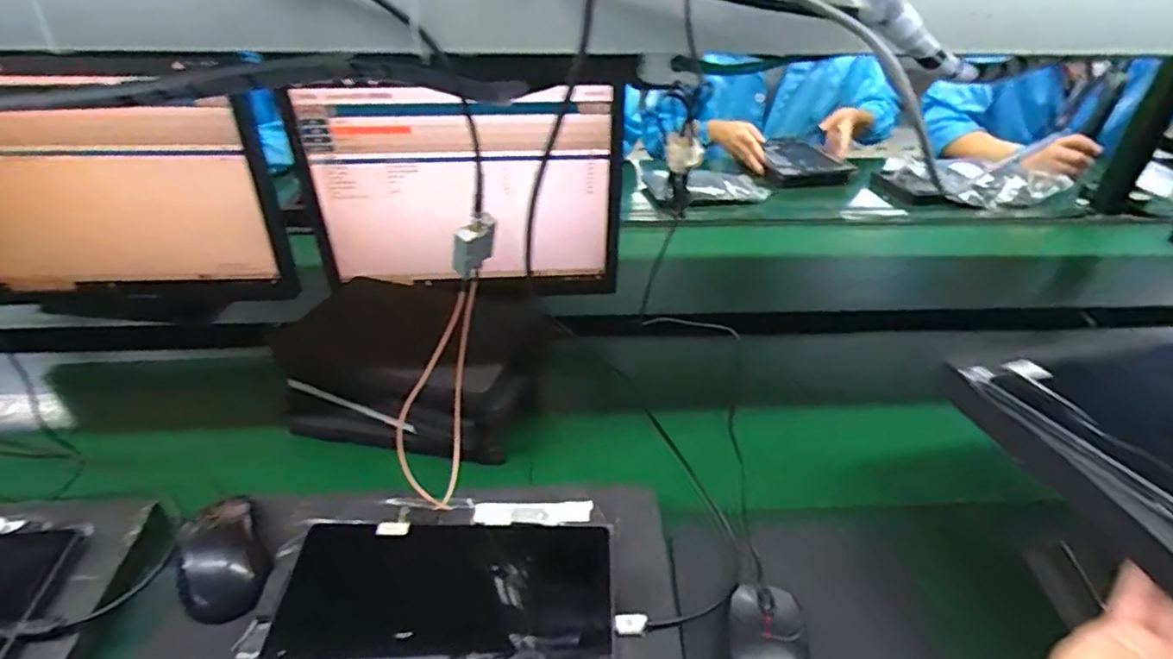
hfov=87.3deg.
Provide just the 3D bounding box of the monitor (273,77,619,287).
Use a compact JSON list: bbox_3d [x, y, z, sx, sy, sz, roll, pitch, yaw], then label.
[{"bbox_3d":[-0.141,-0.163,0.728,0.357,0.250,0.076,0,36,-2],"label":"monitor"}]

